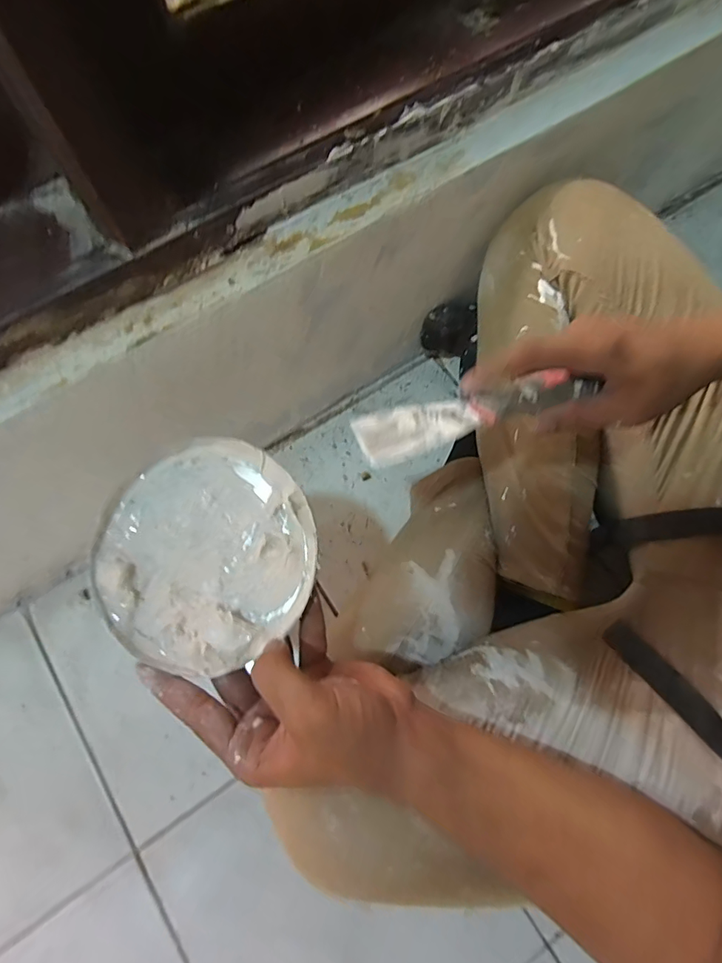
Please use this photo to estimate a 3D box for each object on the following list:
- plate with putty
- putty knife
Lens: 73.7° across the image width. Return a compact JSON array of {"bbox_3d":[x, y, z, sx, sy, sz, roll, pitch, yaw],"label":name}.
[{"bbox_3d":[-0.105,0.047,0.321,0.146,0.030,0.144,0,74,-1],"label":"plate with putty"},{"bbox_3d":[0.082,-0.048,0.336,0.169,0.019,0.040,-16,74,-2],"label":"putty knife"}]

